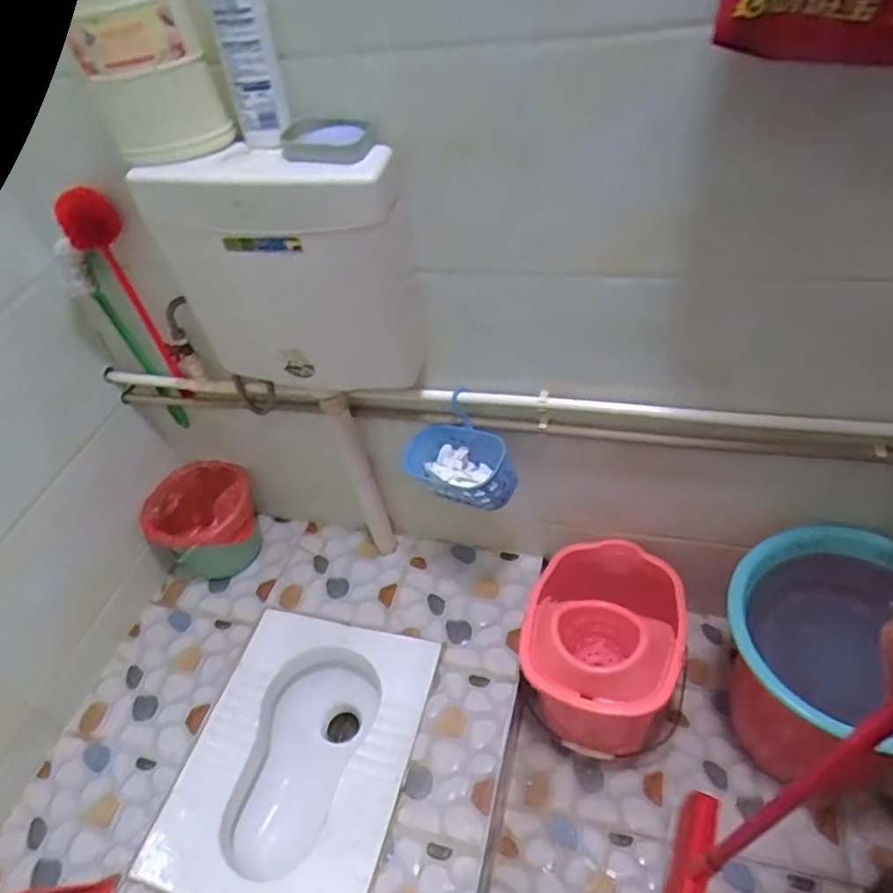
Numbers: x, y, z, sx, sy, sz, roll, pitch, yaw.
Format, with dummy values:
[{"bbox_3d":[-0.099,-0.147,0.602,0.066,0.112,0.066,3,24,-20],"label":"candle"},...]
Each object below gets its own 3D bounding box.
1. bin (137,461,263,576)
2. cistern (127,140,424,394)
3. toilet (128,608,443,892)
[{"bbox_3d":[-0.537,0.196,1.476,0.240,0.224,0.198,-32,51,-21],"label":"bin"},{"bbox_3d":[-0.230,-0.247,0.980,0.357,0.388,0.136,8,47,17],"label":"cistern"},{"bbox_3d":[-0.270,0.628,1.268,0.410,0.193,0.521,8,47,17],"label":"toilet"}]

